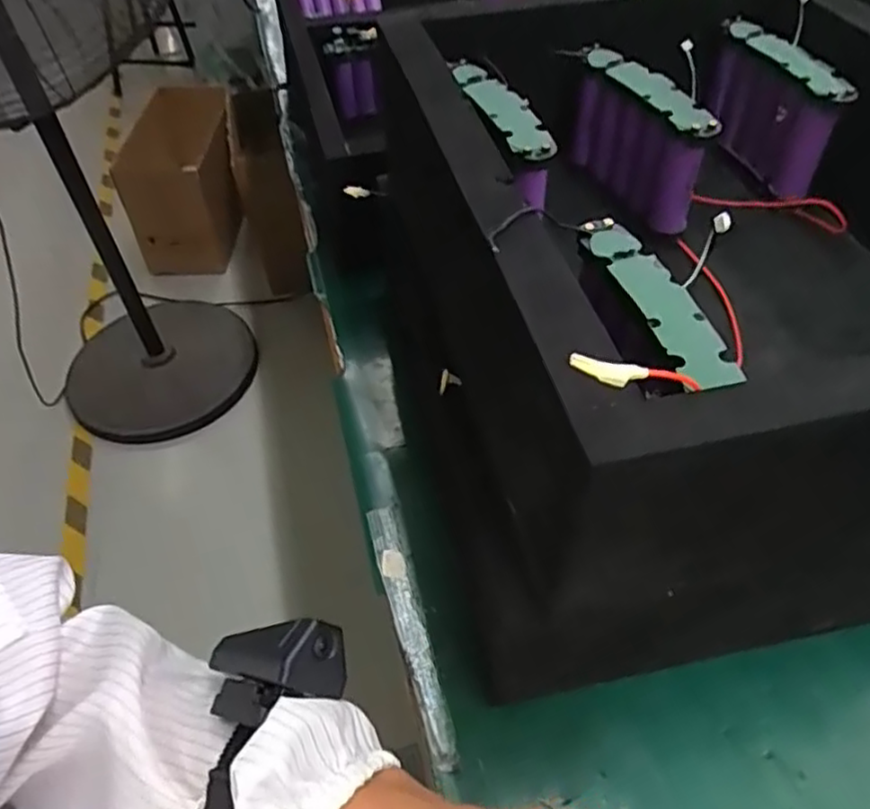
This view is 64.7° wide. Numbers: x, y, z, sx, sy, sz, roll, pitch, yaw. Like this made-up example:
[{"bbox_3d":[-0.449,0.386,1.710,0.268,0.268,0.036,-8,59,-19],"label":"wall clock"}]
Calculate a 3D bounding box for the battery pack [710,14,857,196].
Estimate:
[{"bbox_3d":[0.215,-0.189,0.440,0.022,0.070,0.100,-16,50,-11],"label":"battery pack"}]

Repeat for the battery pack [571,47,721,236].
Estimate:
[{"bbox_3d":[0.126,-0.161,0.424,0.023,0.074,0.101,-22,52,-16],"label":"battery pack"}]

